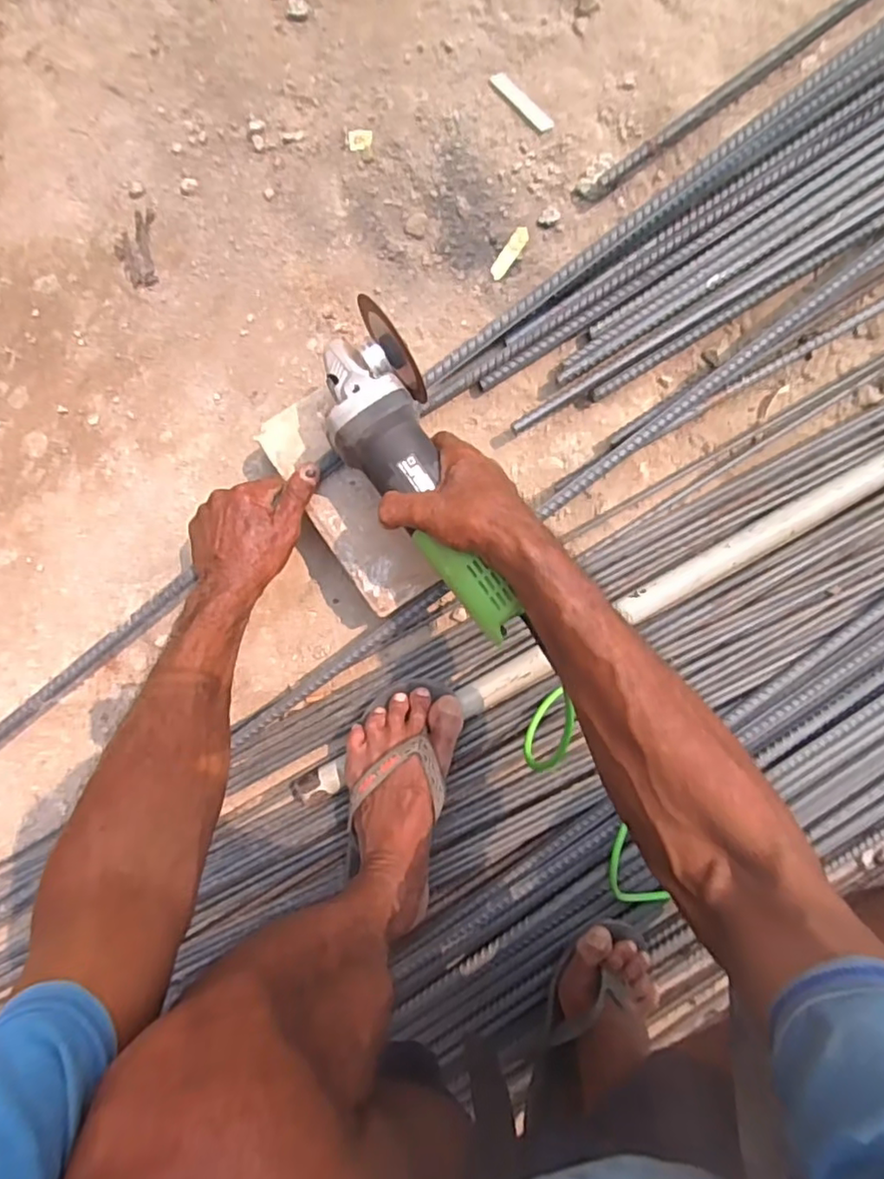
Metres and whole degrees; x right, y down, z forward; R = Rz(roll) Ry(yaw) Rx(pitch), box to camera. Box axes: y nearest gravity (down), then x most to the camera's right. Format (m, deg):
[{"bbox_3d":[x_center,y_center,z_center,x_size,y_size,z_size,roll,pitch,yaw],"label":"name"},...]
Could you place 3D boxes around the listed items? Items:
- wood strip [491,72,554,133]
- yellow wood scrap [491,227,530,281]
[{"bbox_3d":[0.079,-0.478,0.596,0.073,0.007,0.015,44,95,0],"label":"wood strip"},{"bbox_3d":[0.069,-0.341,0.616,0.015,0.005,0.052,38,110,1],"label":"yellow wood scrap"}]

